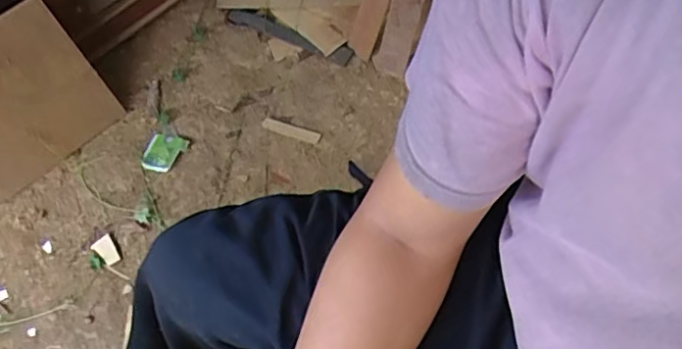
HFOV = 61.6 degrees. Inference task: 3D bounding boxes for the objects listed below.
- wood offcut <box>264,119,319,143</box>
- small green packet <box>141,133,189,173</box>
[{"bbox_3d":[-0.109,-0.098,1.259,0.131,0.004,0.030,18,61,1],"label":"wood offcut"},{"bbox_3d":[-0.382,-0.048,1.235,0.076,0.017,0.099,16,56,11],"label":"small green packet"}]

